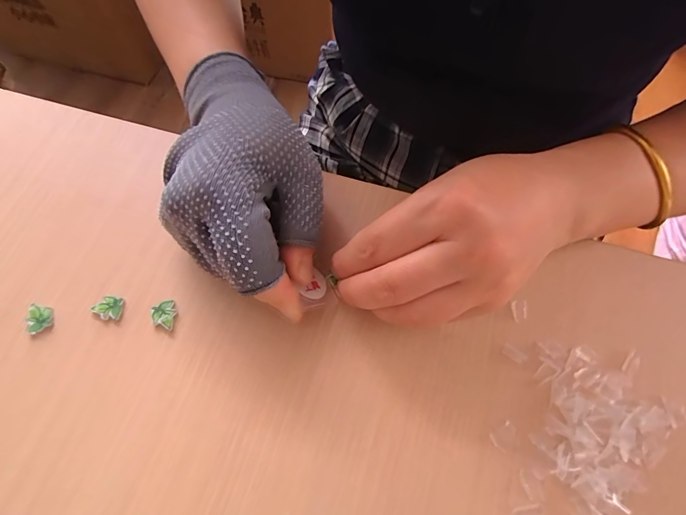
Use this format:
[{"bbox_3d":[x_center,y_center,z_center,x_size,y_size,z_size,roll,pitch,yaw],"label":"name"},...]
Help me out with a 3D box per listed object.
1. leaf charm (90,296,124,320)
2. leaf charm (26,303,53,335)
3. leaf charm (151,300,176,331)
[{"bbox_3d":[-0.133,0.028,0.212,0.016,0.005,0.013,8,67,5],"label":"leaf charm"},{"bbox_3d":[-0.171,0.035,0.210,0.013,0.006,0.015,15,68,8],"label":"leaf charm"},{"bbox_3d":[-0.101,0.032,0.211,0.012,0.004,0.016,4,67,3],"label":"leaf charm"}]

